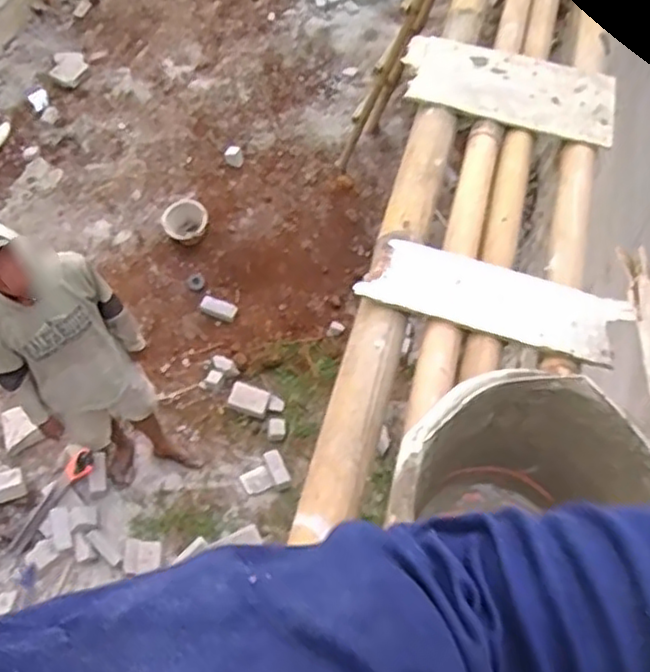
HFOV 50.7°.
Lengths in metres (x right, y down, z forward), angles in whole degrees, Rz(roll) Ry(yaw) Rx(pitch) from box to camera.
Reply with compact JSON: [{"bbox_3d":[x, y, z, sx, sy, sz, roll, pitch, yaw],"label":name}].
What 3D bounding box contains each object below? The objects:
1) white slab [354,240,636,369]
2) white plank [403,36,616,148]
[{"bbox_3d":[0.245,-0.055,0.986,0.364,0.015,0.123,15,58,2],"label":"white slab"},{"bbox_3d":[0.337,-0.457,1.262,0.376,0.022,0.201,13,60,2],"label":"white plank"}]

